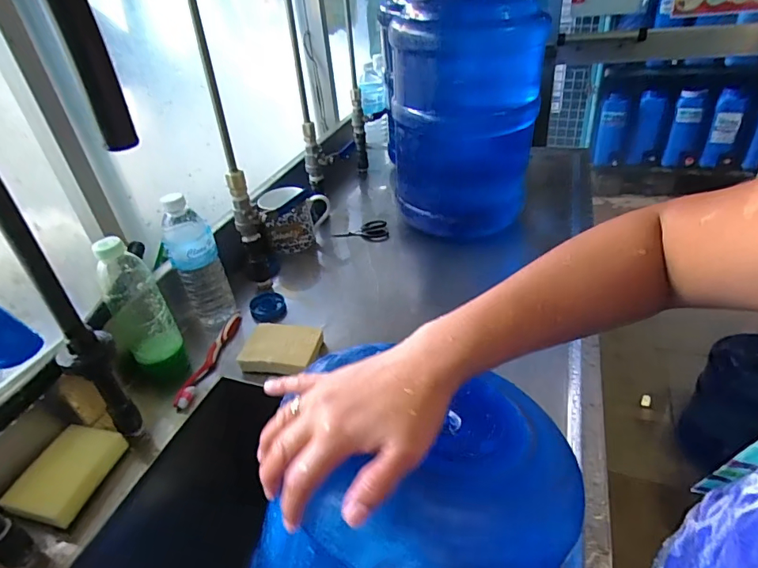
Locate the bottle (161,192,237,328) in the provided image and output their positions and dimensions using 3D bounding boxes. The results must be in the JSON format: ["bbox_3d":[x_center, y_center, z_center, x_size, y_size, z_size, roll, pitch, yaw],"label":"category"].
[{"bbox_3d":[-0.266,-0.033,0.672,0.064,0.202,0.056,-21,38,-18],"label":"bottle"}]

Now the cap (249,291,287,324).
[{"bbox_3d":[-0.179,0.039,0.744,0.055,0.031,0.055,-5,36,3],"label":"cap"}]

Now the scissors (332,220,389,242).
[{"bbox_3d":[-0.033,-0.098,0.905,0.107,0.005,0.058,-14,53,-12],"label":"scissors"}]

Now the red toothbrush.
[{"bbox_3d":[-0.237,0.102,0.654,0.018,0.025,0.185,2,37,13],"label":"red toothbrush"}]

